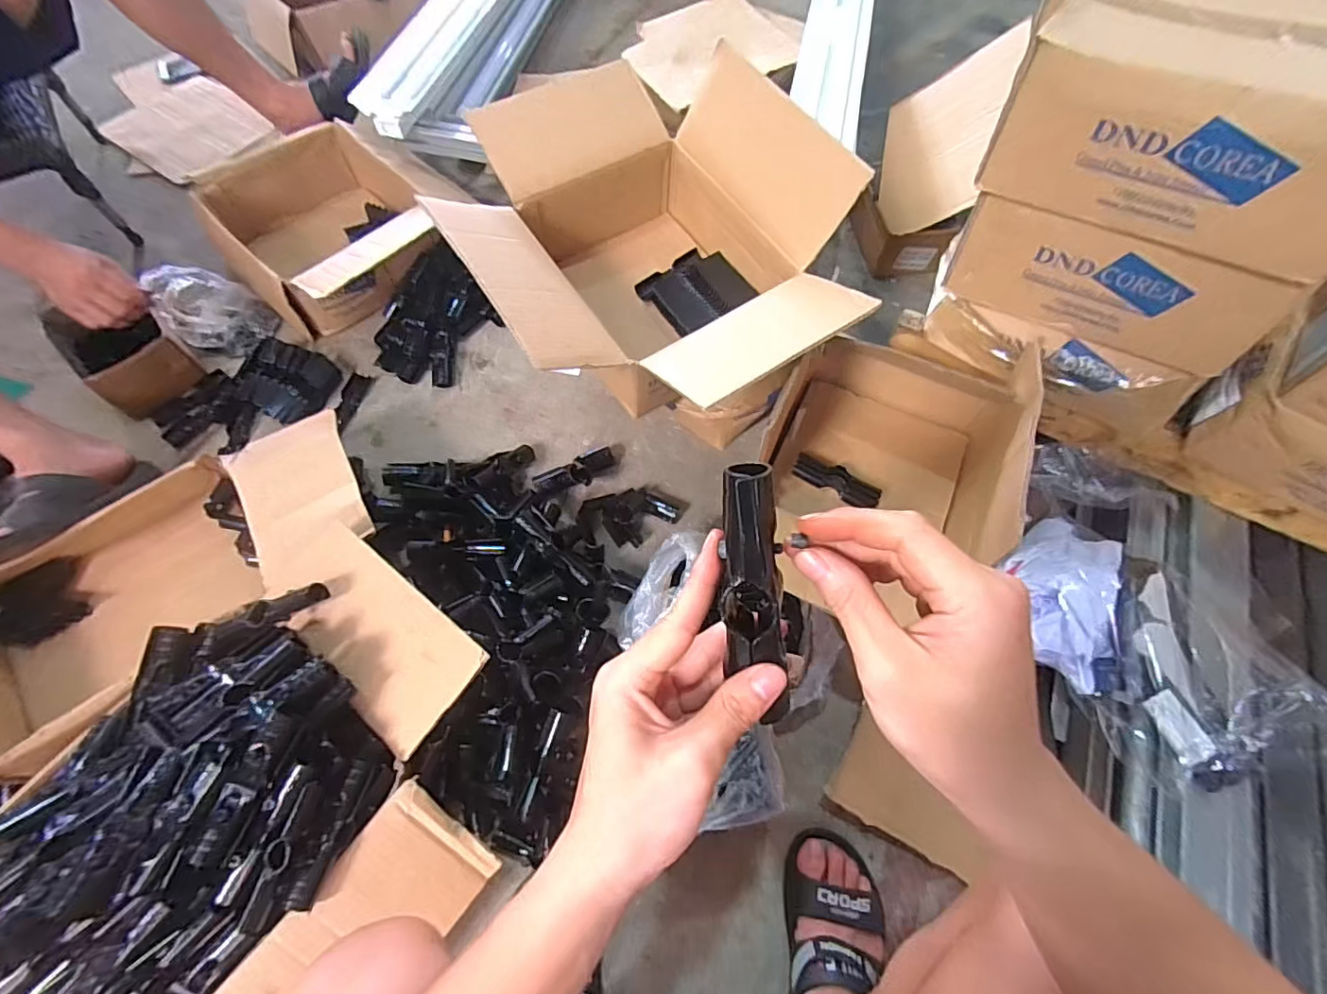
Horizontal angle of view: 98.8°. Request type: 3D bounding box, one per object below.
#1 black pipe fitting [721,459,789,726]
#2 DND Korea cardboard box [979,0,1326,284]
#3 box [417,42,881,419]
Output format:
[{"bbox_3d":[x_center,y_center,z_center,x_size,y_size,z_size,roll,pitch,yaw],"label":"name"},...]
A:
[{"bbox_3d":[0.044,0.047,0.282,0.028,0.127,0.032,-9,20,-6],"label":"black pipe fitting"},{"bbox_3d":[0.525,-0.395,0.546,0.299,0.154,0.273,32,67,14],"label":"DND Korea cardboard box"},{"bbox_3d":[-0.023,-0.314,0.766,0.449,0.237,0.515,-31,68,-16],"label":"box"}]

